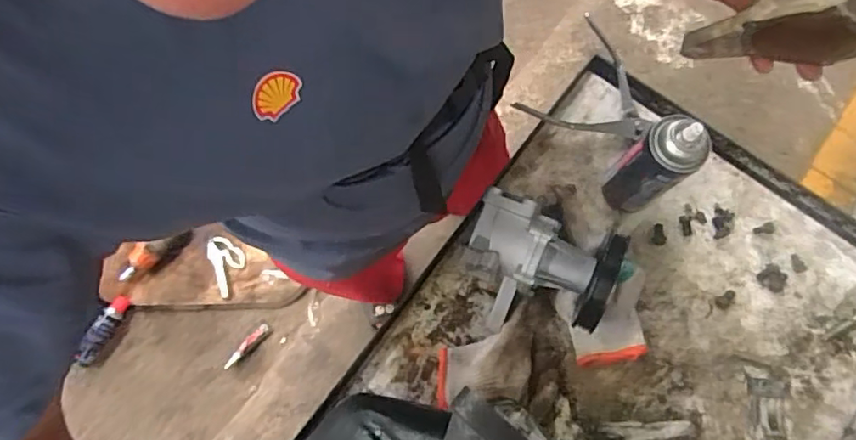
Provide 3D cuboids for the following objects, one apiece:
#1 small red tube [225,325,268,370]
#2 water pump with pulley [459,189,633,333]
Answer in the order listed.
[{"bbox_3d":[-0.471,0.323,1.485,0.025,0.020,0.142,42,79,12],"label":"small red tube"},{"bbox_3d":[0.115,0.051,0.601,0.153,0.105,0.128,18,75,3],"label":"water pump with pulley"}]

